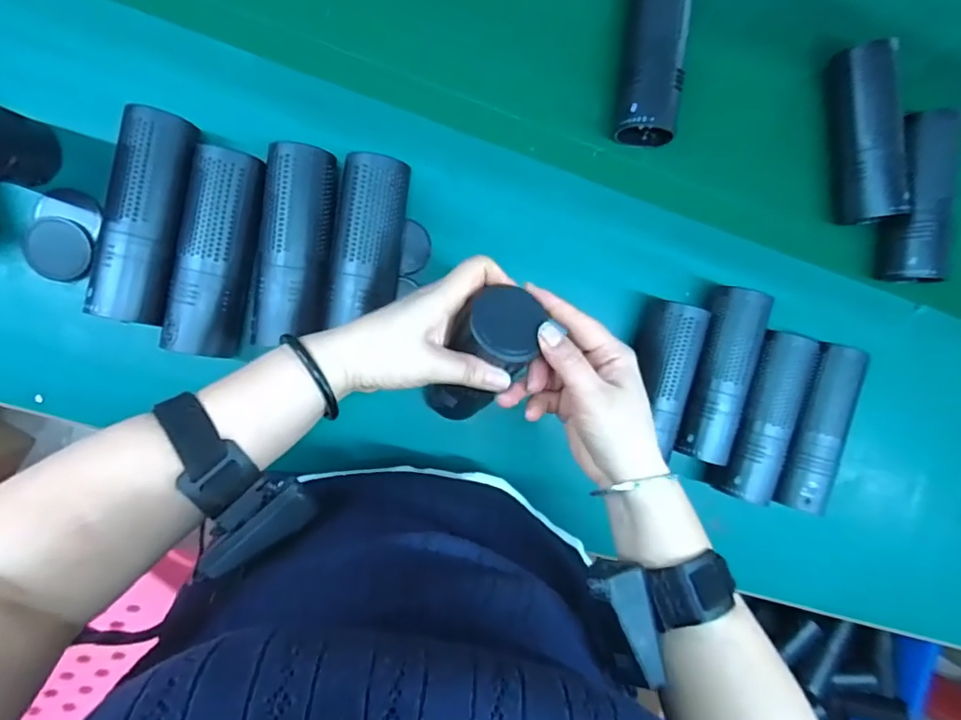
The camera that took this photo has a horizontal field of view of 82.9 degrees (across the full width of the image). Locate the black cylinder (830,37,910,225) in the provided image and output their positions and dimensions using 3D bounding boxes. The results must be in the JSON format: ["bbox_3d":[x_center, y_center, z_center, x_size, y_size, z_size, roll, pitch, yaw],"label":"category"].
[{"bbox_3d":[0.379,-0.213,0.530,0.050,0.052,0.168,-6,95,-8],"label":"black cylinder"}]

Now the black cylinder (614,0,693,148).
[{"bbox_3d":[0.157,-0.284,0.484,0.048,0.039,0.167,4,93,-9],"label":"black cylinder"}]

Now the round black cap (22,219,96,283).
[{"bbox_3d":[-0.351,-0.092,0.454,0.048,0.005,0.050,-5,109,-15],"label":"round black cap"}]

